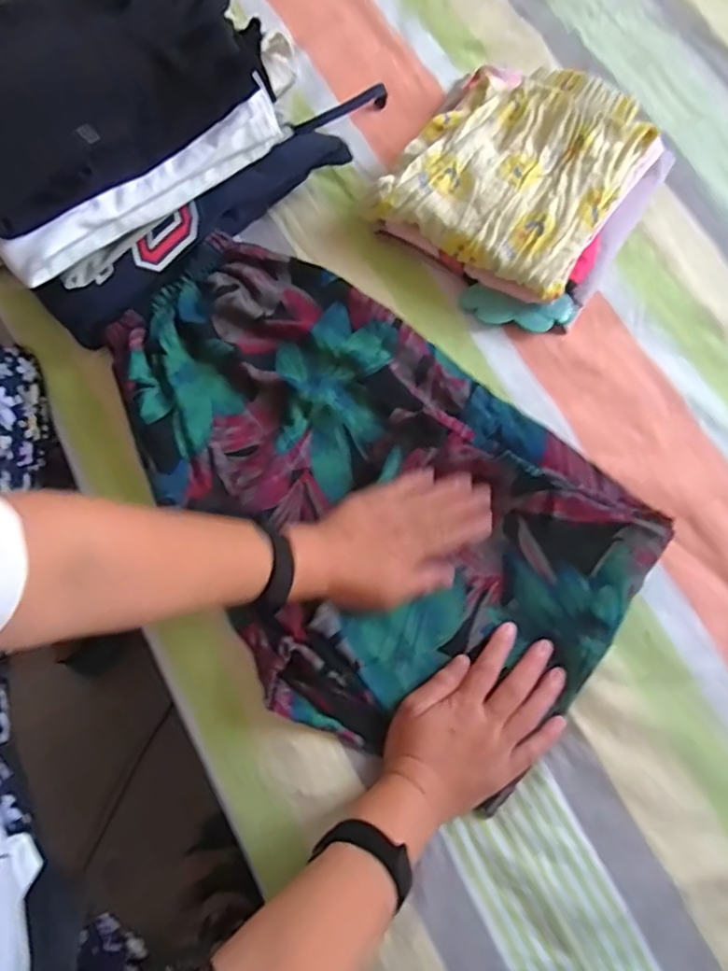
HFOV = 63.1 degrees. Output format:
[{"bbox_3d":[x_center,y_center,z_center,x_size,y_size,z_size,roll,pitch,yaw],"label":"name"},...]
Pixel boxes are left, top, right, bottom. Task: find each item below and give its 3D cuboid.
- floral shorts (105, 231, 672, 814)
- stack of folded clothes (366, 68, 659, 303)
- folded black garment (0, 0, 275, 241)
[{"bbox_3d":[-0.017,0.004,0.540,0.517,0.047,0.330,38,78,11],"label":"floral shorts"},{"bbox_3d":[0.149,-0.318,0.599,0.216,0.064,0.222,31,77,9],"label":"stack of folded clothes"},{"bbox_3d":[-0.254,-0.369,0.523,0.308,0.043,0.230,-37,77,-9],"label":"folded black garment"}]

